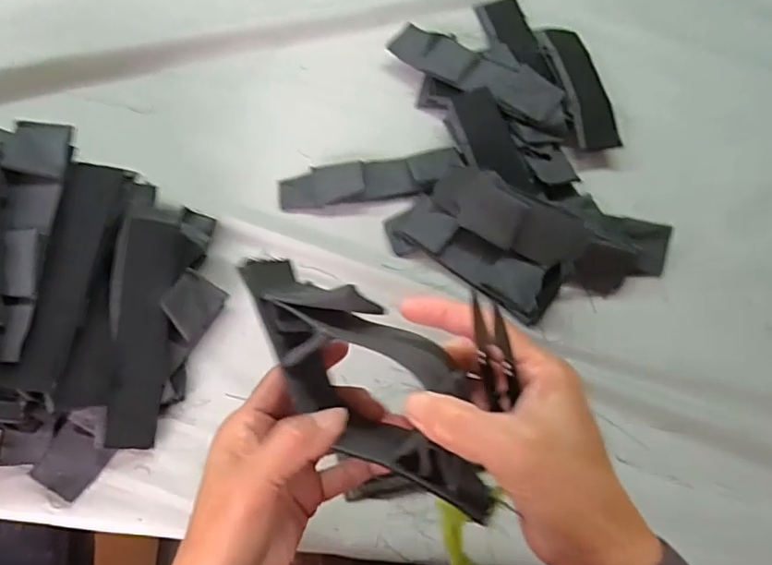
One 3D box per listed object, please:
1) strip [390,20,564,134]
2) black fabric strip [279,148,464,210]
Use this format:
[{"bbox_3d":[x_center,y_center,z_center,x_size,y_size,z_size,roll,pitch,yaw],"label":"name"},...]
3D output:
[{"bbox_3d":[0.093,-0.216,0.581,0.216,0.016,0.051,34,80,23],"label":"strip"},{"bbox_3d":[-0.015,-0.103,0.554,0.180,0.017,0.049,-8,62,-1],"label":"black fabric strip"}]

